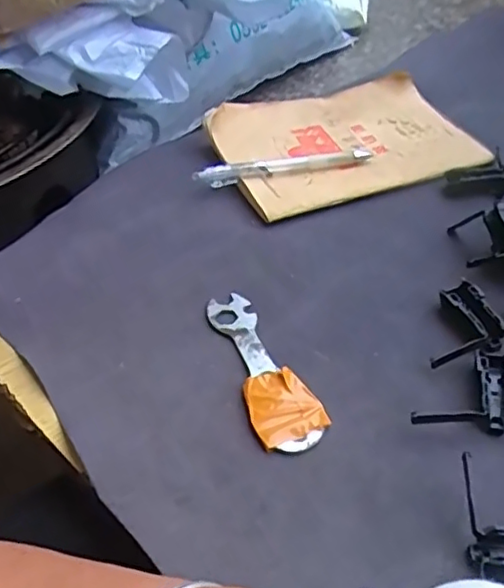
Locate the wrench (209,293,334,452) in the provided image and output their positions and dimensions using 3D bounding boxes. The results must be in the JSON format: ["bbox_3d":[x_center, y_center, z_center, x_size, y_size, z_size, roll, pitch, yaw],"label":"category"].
[{"bbox_3d":[0.002,0.041,0.359,0.037,0.008,0.123,-20,44,-16],"label":"wrench"}]

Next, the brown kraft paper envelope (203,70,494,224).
[{"bbox_3d":[0.081,-0.135,0.532,0.212,0.032,0.146,-15,43,-12],"label":"brown kraft paper envelope"}]

